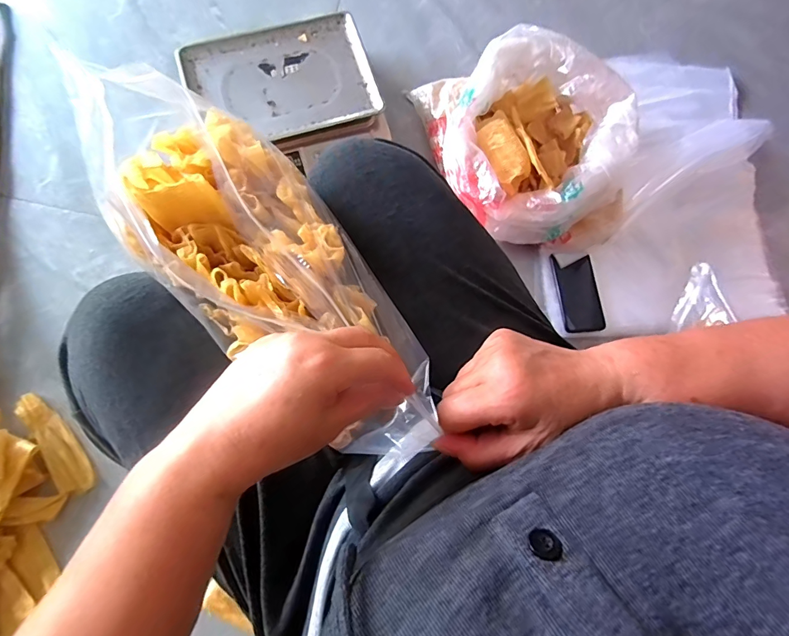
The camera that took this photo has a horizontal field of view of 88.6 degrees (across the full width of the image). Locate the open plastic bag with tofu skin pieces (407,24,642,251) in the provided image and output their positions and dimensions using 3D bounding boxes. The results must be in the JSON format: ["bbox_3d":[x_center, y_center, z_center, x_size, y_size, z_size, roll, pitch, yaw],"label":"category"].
[{"bbox_3d":[0.248,-0.322,0.761,0.329,0.156,0.389,-11,78,-4],"label":"open plastic bag with tofu skin pieces"}]

